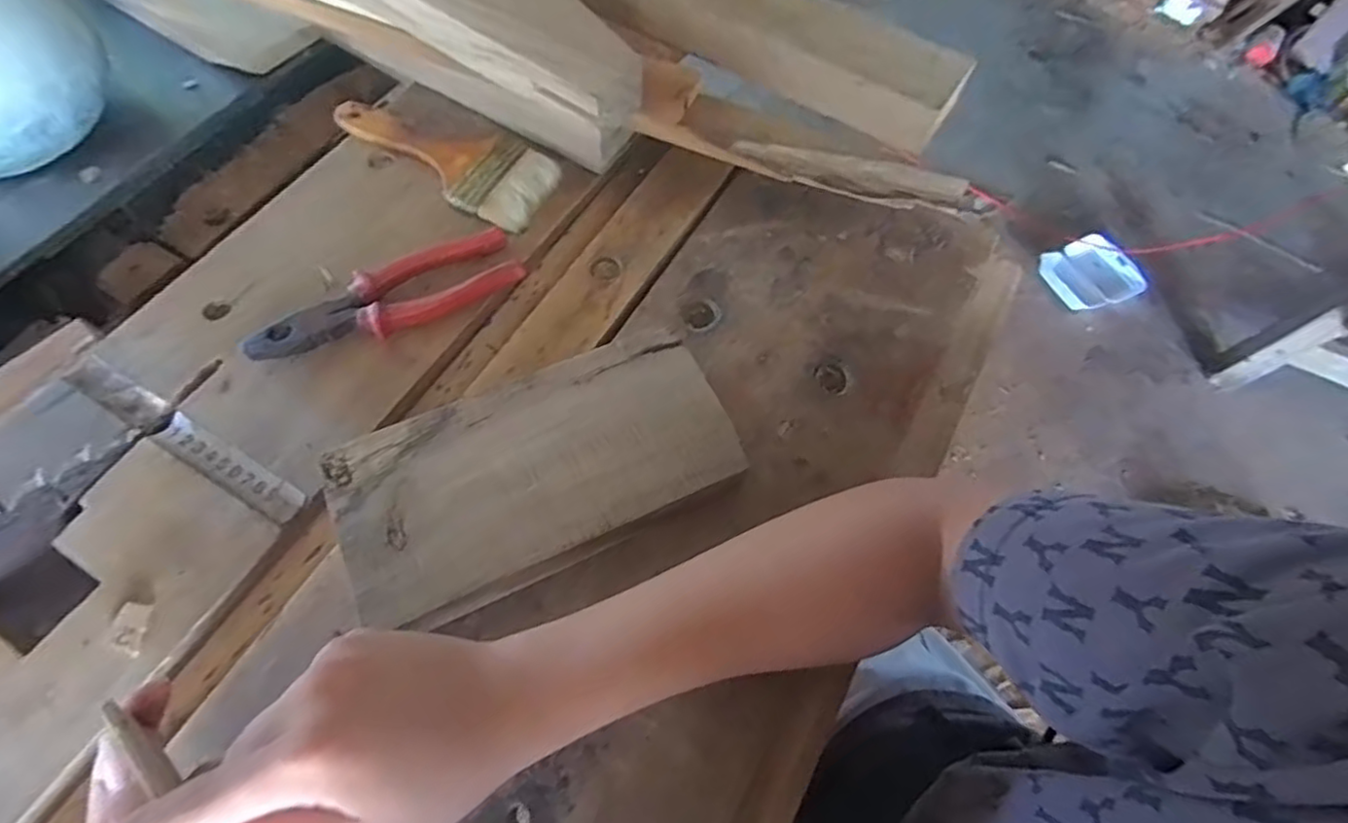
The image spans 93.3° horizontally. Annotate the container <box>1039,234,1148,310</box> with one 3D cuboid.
[{"bbox_3d":[1.012,-0.335,1.543,0.243,0.047,0.191,-23,68,-14],"label":"container"}]

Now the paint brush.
[{"bbox_3d":[-0.176,-0.202,0.493,0.184,0.016,0.076,30,66,11],"label":"paint brush"}]

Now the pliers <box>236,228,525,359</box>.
[{"bbox_3d":[-0.187,-0.072,0.423,0.173,0.020,0.051,-30,70,-16],"label":"pliers"}]

